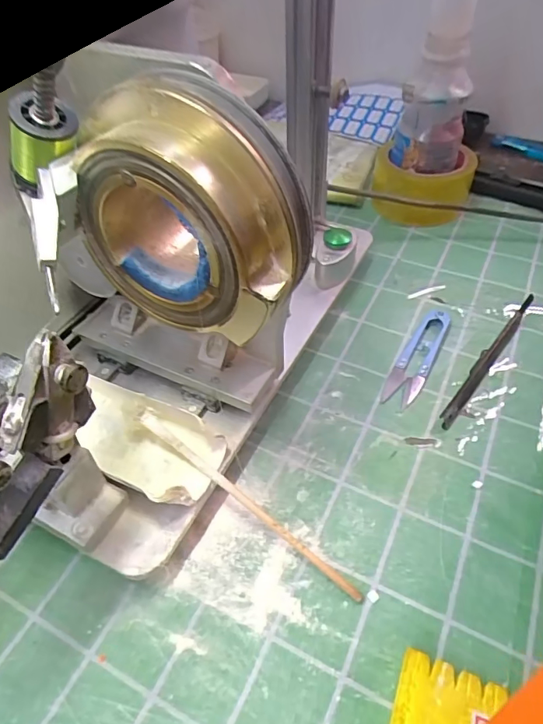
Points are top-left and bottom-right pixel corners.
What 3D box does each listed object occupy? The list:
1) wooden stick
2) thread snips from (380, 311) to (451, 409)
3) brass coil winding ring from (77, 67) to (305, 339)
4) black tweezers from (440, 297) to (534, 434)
[{"bbox_3d":[-0.016,0.078,0.275,0.156,0.007,0.009,37,58,14],"label":"wooden stick"},{"bbox_3d":[0.110,-0.005,0.366,0.024,0.008,0.099,22,52,22],"label":"thread snips"},{"bbox_3d":[-0.039,-0.065,0.224,0.106,0.099,0.051,19,50,19],"label":"brass coil winding ring"},{"bbox_3d":[0.164,-0.007,0.363,0.010,0.013,0.158,30,55,27],"label":"black tweezers"}]

